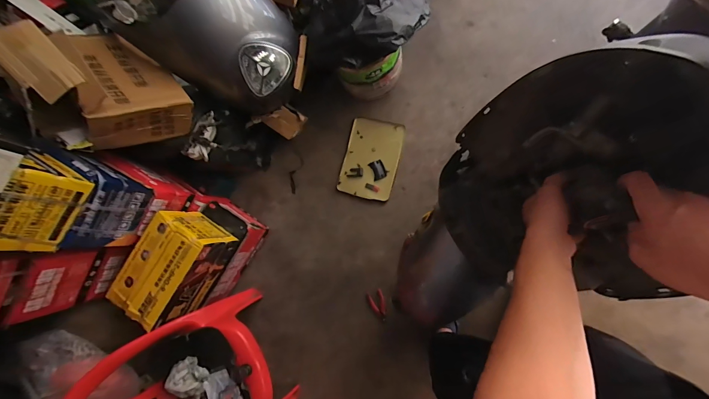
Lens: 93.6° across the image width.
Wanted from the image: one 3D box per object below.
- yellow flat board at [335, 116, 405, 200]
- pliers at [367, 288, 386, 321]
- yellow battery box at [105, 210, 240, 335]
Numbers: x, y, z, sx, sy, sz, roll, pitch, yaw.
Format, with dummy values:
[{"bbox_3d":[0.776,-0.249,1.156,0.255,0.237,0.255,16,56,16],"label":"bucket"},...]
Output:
[{"bbox_3d":[0.068,-0.155,1.268,0.208,0.017,0.298,15,89,12],"label":"yellow flat board"},{"bbox_3d":[0.093,0.402,1.263,0.060,0.011,0.110,-26,81,11],"label":"pliers"},{"bbox_3d":[-0.590,0.221,1.106,0.199,0.214,0.319,33,92,12],"label":"yellow battery box"}]

